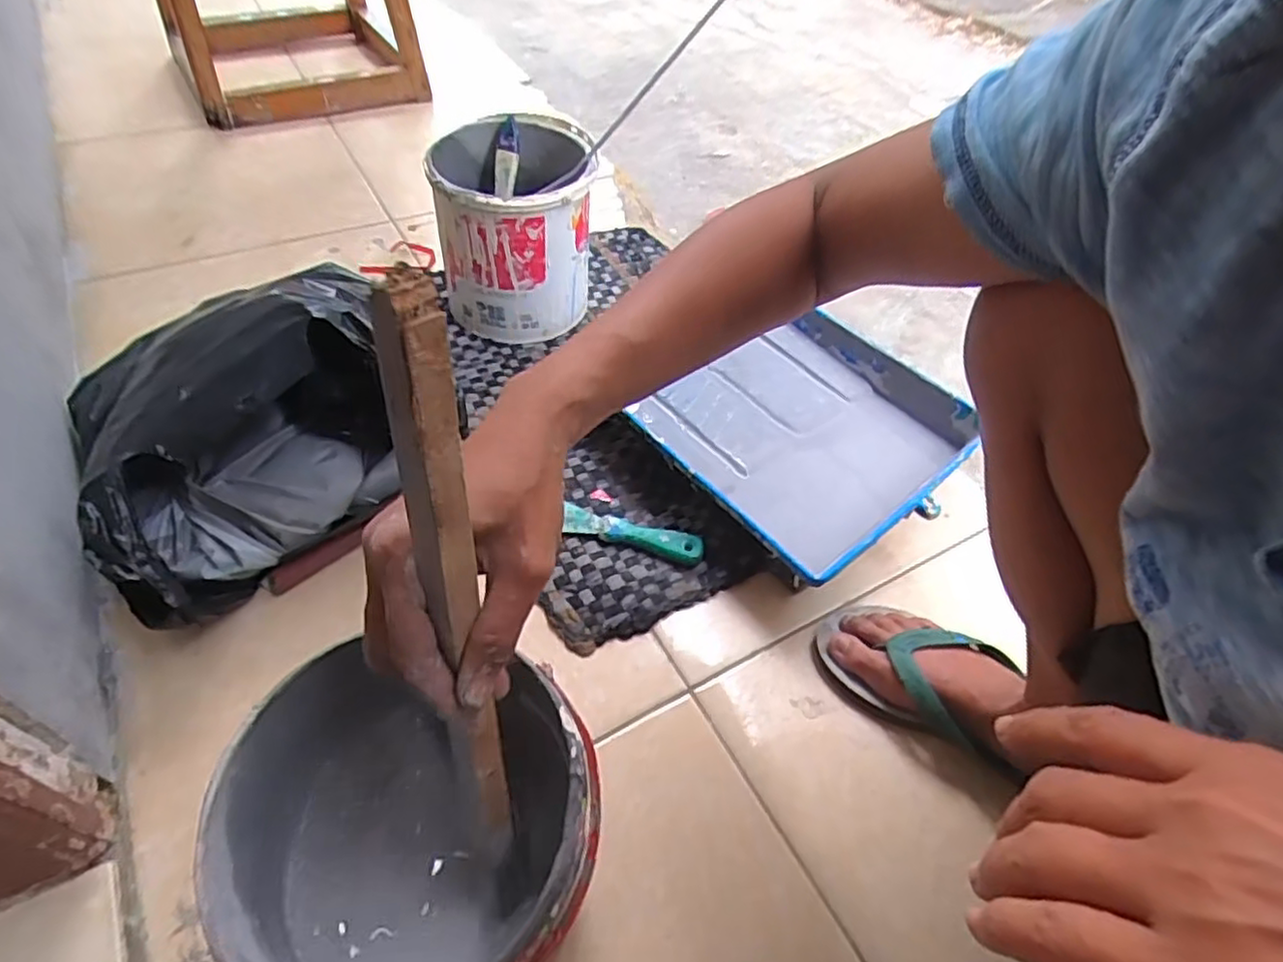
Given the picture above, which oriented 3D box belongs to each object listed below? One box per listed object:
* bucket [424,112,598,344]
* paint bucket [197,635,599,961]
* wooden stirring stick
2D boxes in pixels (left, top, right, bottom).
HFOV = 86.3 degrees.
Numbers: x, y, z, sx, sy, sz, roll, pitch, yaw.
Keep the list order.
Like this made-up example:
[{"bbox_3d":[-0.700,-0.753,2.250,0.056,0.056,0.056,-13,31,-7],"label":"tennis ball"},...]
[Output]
[{"bbox_3d":[-0.145,-0.292,0.814,0.161,0.199,0.182,1,50,-3],"label":"bucket"},{"bbox_3d":[-0.121,0.197,0.407,0.190,0.197,0.202,2,51,-3],"label":"paint bucket"},{"bbox_3d":[-0.072,0.052,0.268,0.019,0.264,0.015,-3,32,-6],"label":"wooden stirring stick"}]

